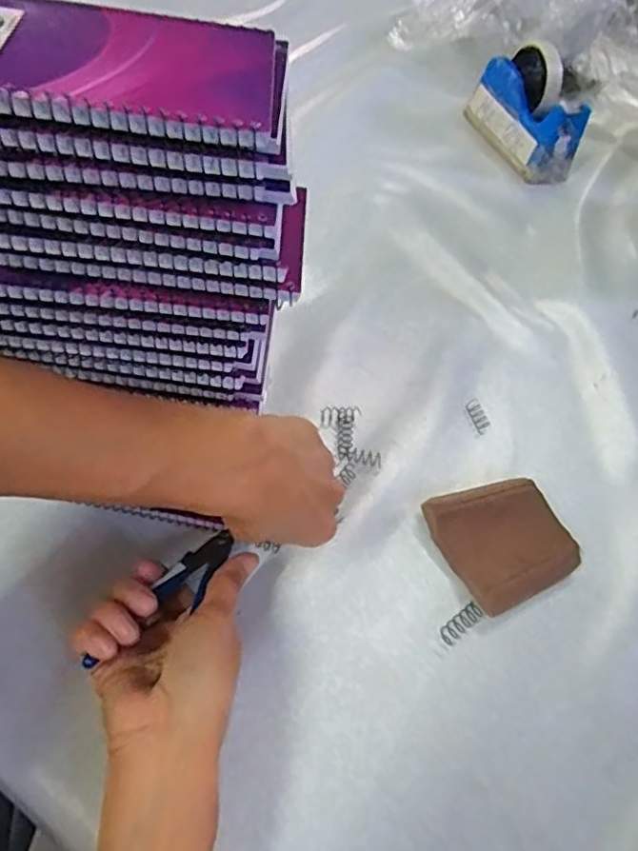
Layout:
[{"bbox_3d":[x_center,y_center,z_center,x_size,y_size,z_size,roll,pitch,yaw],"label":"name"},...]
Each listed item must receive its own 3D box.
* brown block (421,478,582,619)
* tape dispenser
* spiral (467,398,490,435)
[{"bbox_3d":[0.130,0.081,0.439,0.089,0.018,0.086,-18,60,-22],"label":"brown block"},{"bbox_3d":[0.255,-0.380,0.752,0.061,0.111,0.157,-13,56,-18],"label":"tape dispenser"},{"bbox_3d":[0.133,-0.009,0.515,0.011,0.007,0.032,-7,56,-16],"label":"spiral"}]

